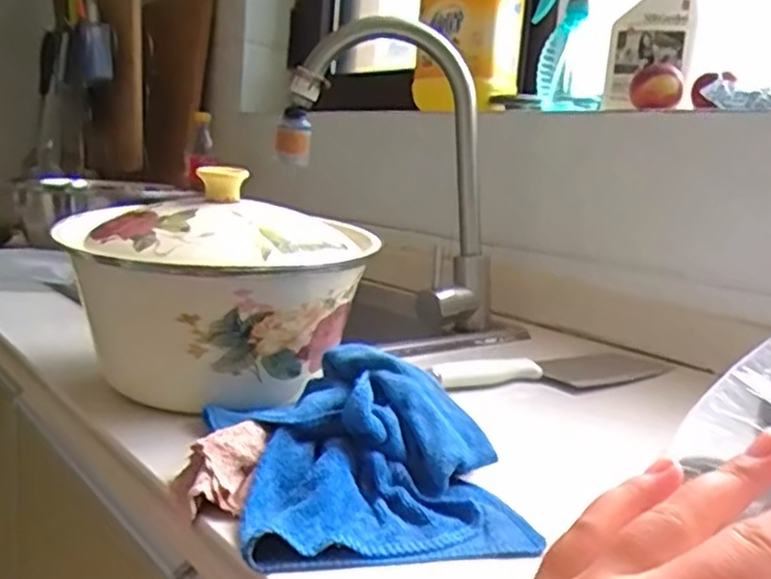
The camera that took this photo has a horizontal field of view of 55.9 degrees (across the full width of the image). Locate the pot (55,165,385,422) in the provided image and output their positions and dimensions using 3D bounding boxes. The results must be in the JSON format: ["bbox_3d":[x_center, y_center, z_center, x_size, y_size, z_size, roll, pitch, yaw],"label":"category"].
[{"bbox_3d":[-0.123,-0.003,0.519,0.174,0.145,0.162,-6,14,-32],"label":"pot"}]

